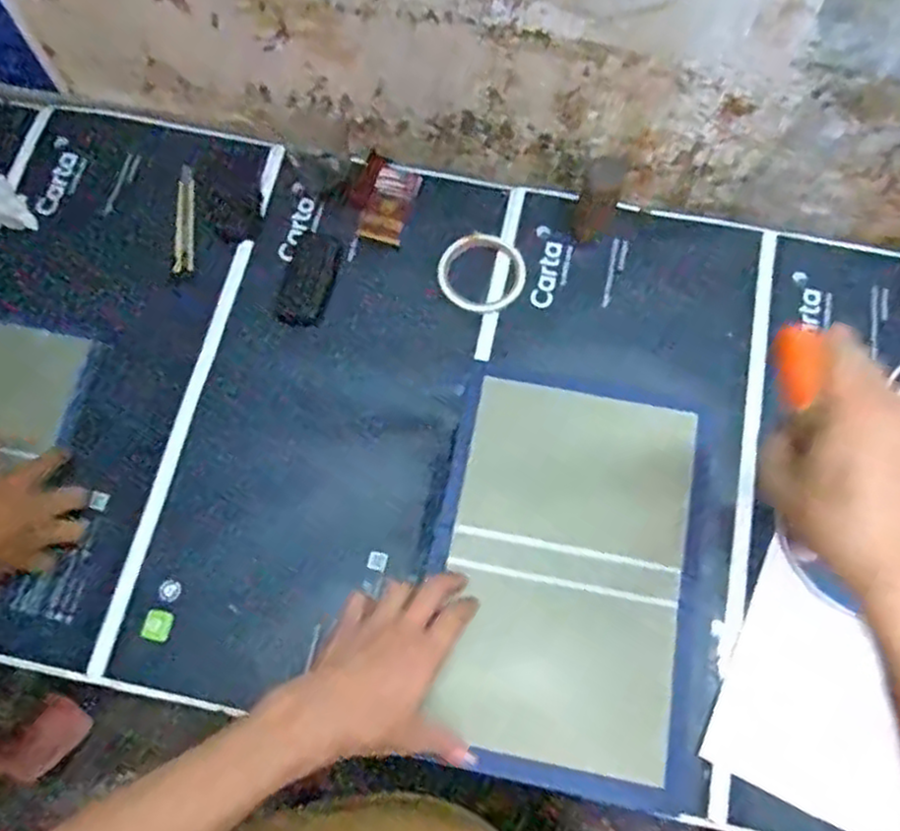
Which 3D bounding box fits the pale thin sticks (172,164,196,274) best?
[{"bbox_3d":[-0.306,-0.229,0.847,0.022,0.008,0.126,4,82,-17],"label":"pale thin sticks"}]

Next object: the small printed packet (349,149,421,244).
[{"bbox_3d":[-0.077,-0.249,0.840,0.071,0.016,0.097,18,71,6],"label":"small printed packet"}]

